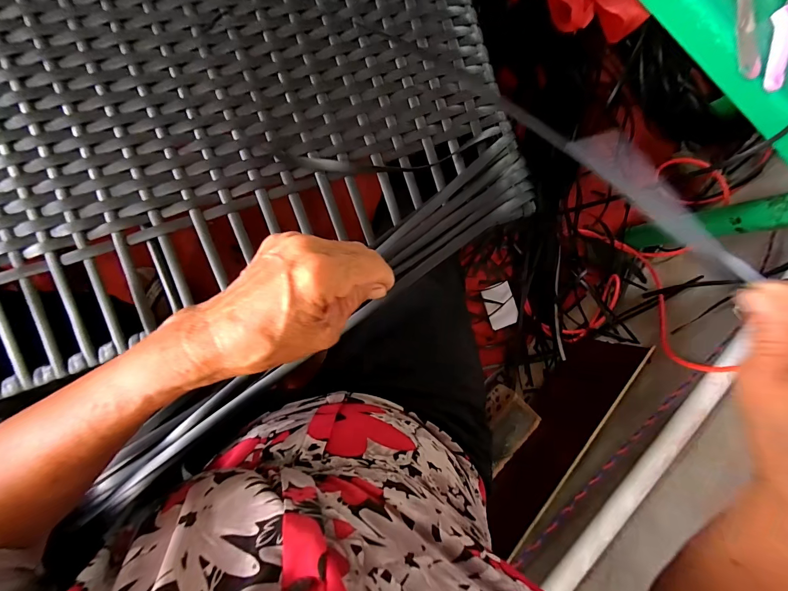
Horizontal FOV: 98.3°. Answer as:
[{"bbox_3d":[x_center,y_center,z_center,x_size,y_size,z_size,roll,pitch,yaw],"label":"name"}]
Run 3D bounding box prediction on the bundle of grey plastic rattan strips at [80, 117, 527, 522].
[{"bbox_3d":[-0.078,0.040,0.316,0.513,0.035,0.067,-39,97,2],"label":"bundle of grey plastic rattan strips"}]

